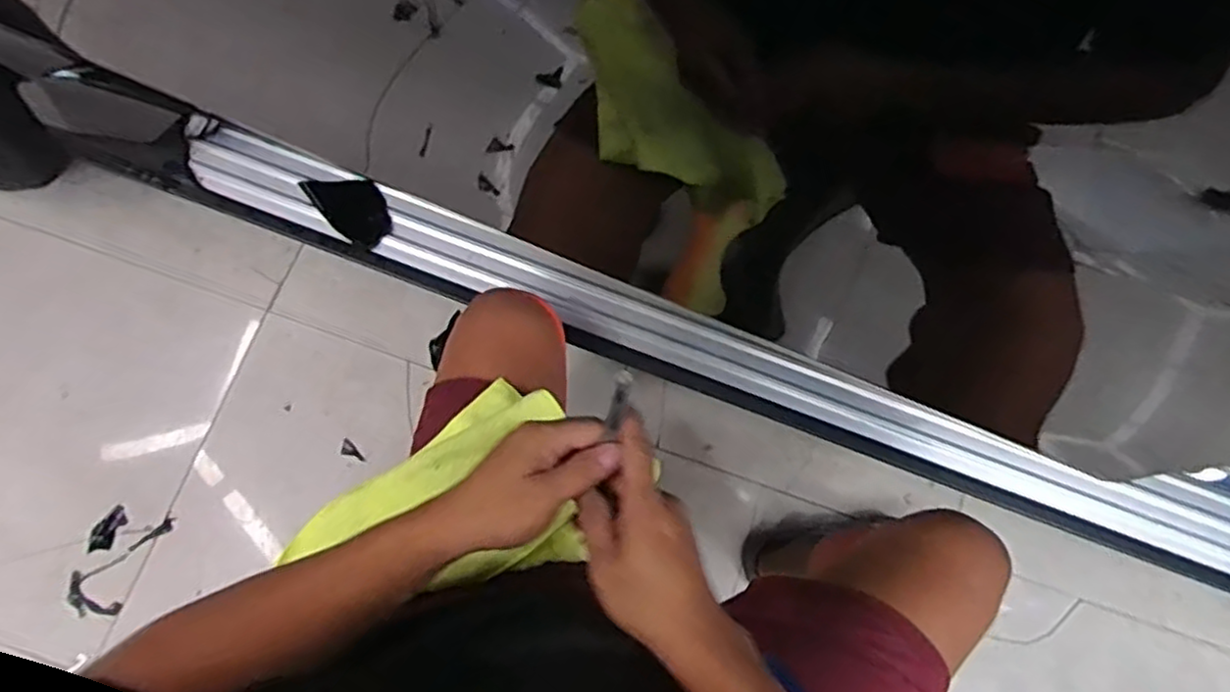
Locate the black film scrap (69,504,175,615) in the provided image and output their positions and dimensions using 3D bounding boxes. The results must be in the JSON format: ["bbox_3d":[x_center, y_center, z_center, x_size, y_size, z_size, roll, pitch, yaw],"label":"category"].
[{"bbox_3d":[-0.822,0.349,1.144,0.118,0.008,0.191,27,80,9],"label":"black film scrap"}]

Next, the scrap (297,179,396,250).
[{"bbox_3d":[-0.333,-0.180,0.884,0.071,0.015,0.118,-42,88,-10],"label":"scrap"}]

